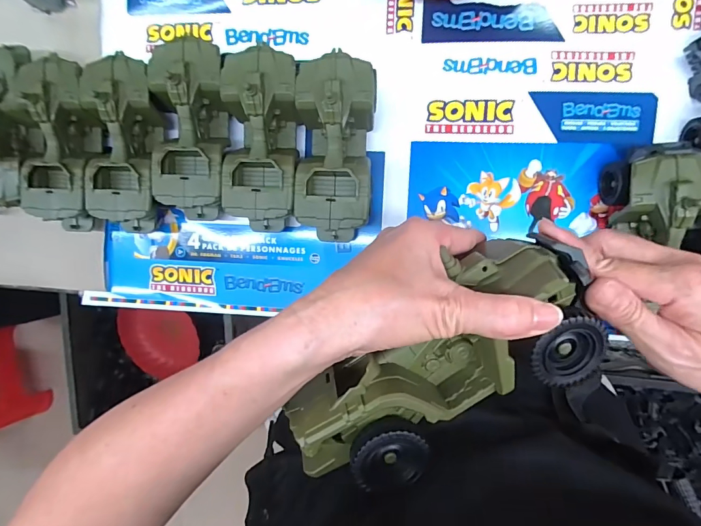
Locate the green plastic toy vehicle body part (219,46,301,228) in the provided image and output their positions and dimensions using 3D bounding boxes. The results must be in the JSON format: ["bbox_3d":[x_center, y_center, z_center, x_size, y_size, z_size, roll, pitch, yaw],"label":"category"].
[{"bbox_3d":[-0.094,-0.130,0.446,0.079,0.077,0.186,2,96,7],"label":"green plastic toy vehicle body part"}]

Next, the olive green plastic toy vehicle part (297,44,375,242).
[{"bbox_3d":[-0.015,-0.119,0.435,0.077,0.080,0.183,3,96,7],"label":"olive green plastic toy vehicle part"}]

